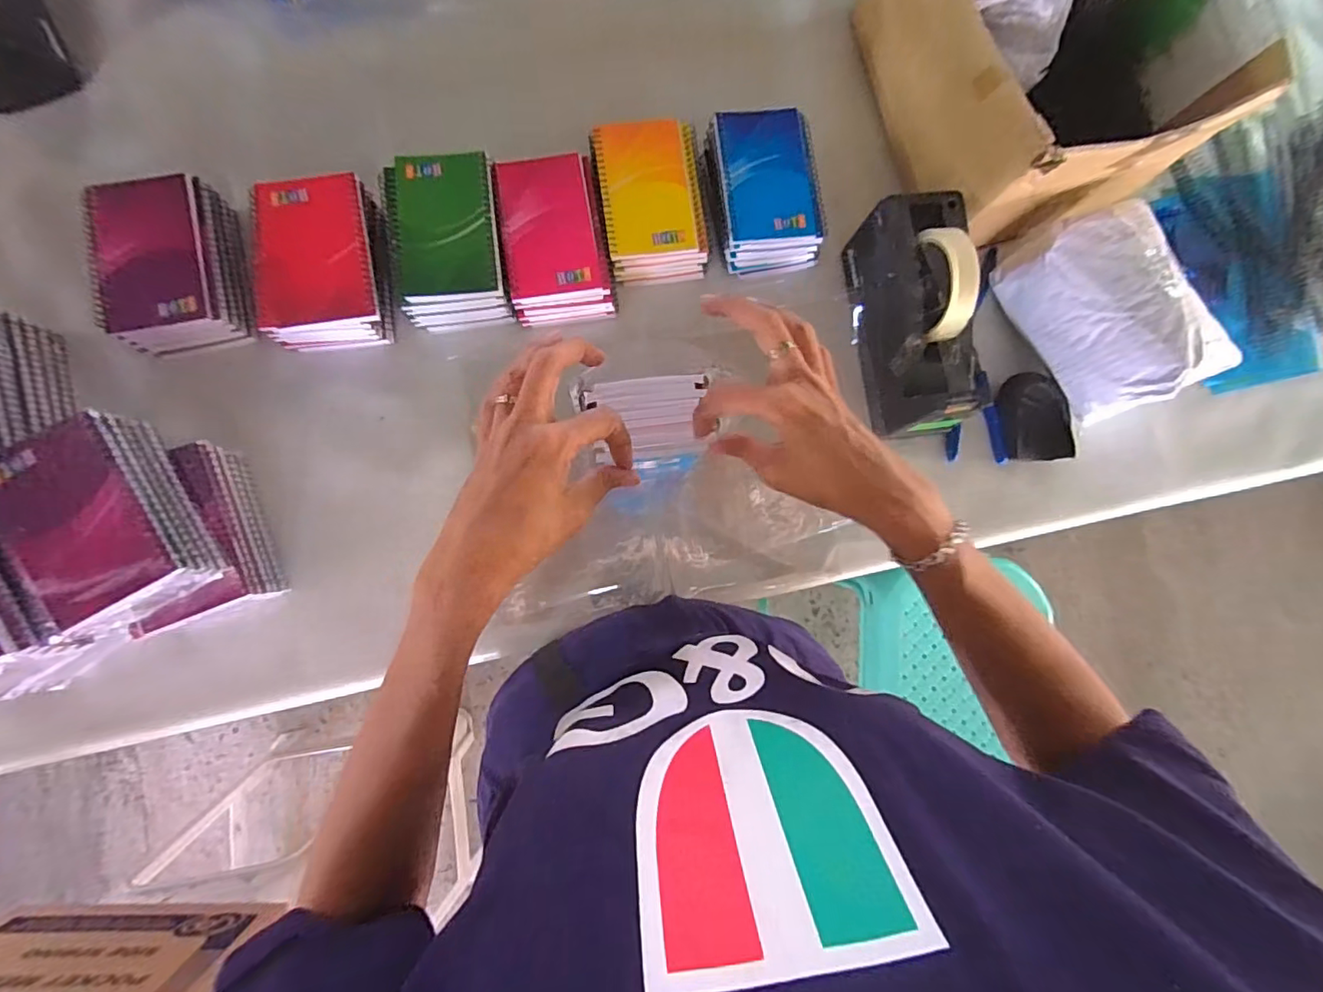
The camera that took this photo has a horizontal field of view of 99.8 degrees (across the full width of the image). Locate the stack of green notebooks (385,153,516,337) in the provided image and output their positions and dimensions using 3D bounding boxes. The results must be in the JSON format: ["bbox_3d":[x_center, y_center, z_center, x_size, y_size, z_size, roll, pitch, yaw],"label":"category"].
[{"bbox_3d":[-0.192,-0.226,0.506,0.097,0.055,0.142,-8,85,-6],"label":"stack of green notebooks"}]

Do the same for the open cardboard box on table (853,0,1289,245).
[{"bbox_3d":[0.356,-0.424,0.523,0.264,0.146,0.303,-21,86,-7],"label":"open cardboard box on table"}]

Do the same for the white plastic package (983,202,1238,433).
[{"bbox_3d":[0.416,-0.173,0.531,0.101,0.102,0.190,-25,87,-8],"label":"white plastic package"}]

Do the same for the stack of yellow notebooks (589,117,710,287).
[{"bbox_3d":[-0.010,-0.278,0.526,0.097,0.041,0.135,-7,84,-6],"label":"stack of yellow notebooks"}]

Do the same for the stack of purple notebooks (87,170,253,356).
[{"bbox_3d":[-0.426,-0.202,0.486,0.102,0.045,0.136,-13,85,-7],"label":"stack of purple notebooks"}]

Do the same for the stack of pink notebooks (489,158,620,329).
[{"bbox_3d":[-0.099,-0.235,0.526,0.093,0.058,0.136,-9,85,-6],"label":"stack of pink notebooks"}]

